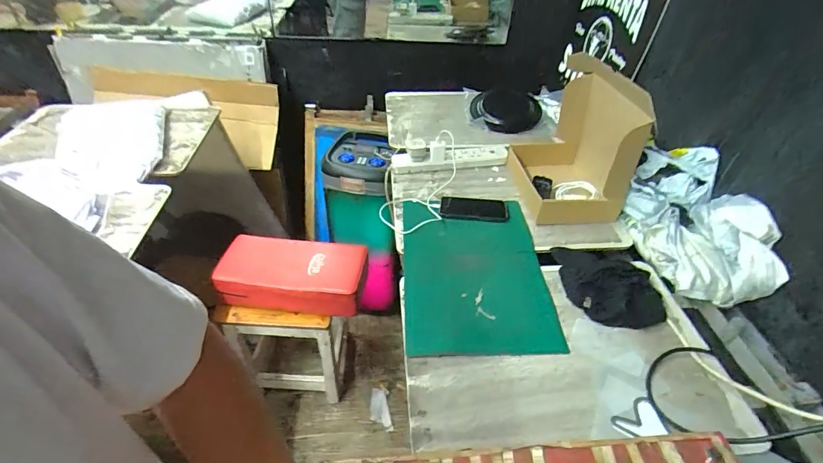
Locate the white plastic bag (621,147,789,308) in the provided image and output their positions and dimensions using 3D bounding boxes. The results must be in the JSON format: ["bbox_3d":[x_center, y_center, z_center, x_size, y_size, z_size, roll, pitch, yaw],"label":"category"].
[{"bbox_3d":[0.605,-0.022,0.907,0.178,0.169,0.345,-1,42,-3],"label":"white plastic bag"}]

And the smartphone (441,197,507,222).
[{"bbox_3d":[0.155,-0.058,1.052,0.164,0.011,0.094,2,42,1],"label":"smartphone"}]

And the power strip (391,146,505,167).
[{"bbox_3d":[0.114,-0.209,1.203,0.338,0.048,0.062,-5,42,-7],"label":"power strip"}]

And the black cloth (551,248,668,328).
[{"bbox_3d":[0.405,0.099,0.859,0.188,0.051,0.200,5,42,5],"label":"black cloth"}]

